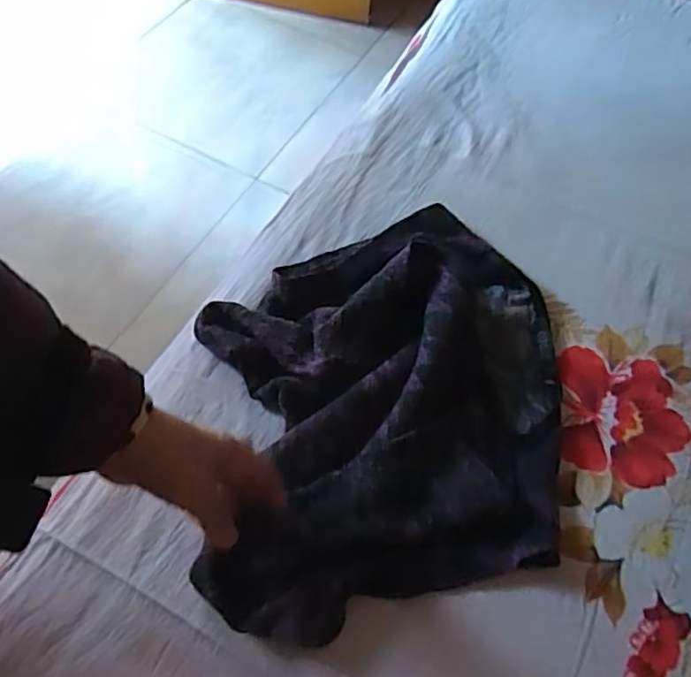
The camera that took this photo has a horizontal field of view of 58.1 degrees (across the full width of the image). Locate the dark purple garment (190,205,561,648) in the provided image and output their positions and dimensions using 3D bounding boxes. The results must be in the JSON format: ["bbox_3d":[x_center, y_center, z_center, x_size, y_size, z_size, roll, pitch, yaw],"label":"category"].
[{"bbox_3d":[0.035,0.042,0.515,0.294,0.041,0.341,-4,61,-4],"label":"dark purple garment"}]

